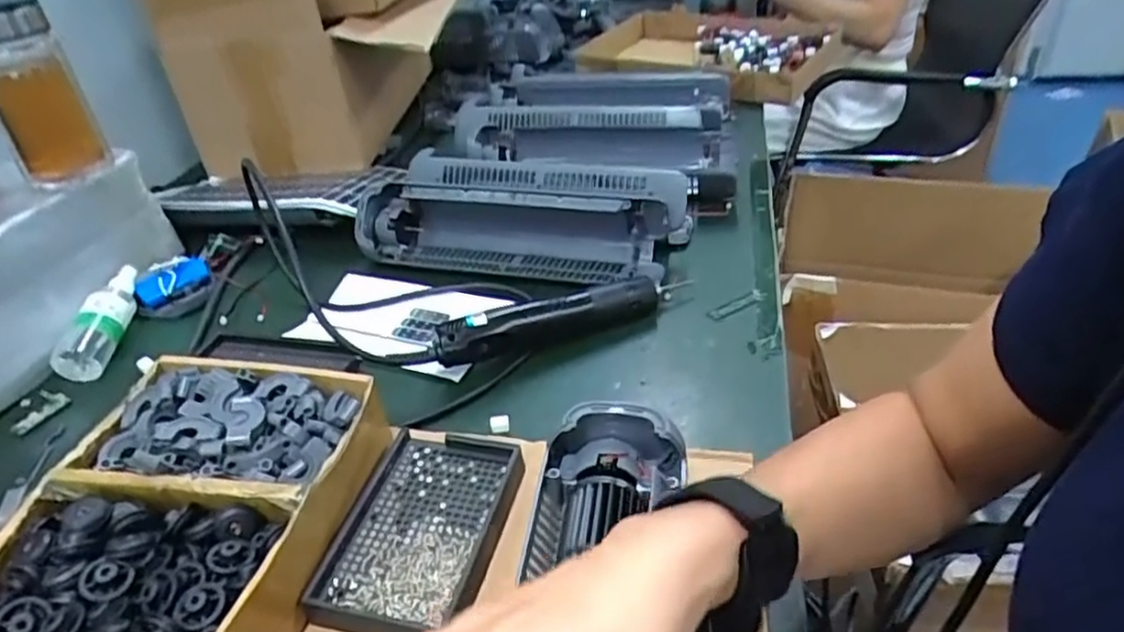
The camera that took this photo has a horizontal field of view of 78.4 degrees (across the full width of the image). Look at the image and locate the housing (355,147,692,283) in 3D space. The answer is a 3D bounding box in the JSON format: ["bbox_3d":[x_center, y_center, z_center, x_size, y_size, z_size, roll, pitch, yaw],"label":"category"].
[{"bbox_3d":[-0.038,-0.106,0.728,0.334,0.077,0.164,1,36,10],"label":"housing"}]

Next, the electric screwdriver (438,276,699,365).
[{"bbox_3d":[0.004,0.000,0.595,0.231,0.044,0.029,-20,38,-19],"label":"electric screwdriver"}]

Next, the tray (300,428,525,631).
[{"bbox_3d":[-0.089,0.131,0.433,0.091,0.024,0.143,6,37,17],"label":"tray"}]

